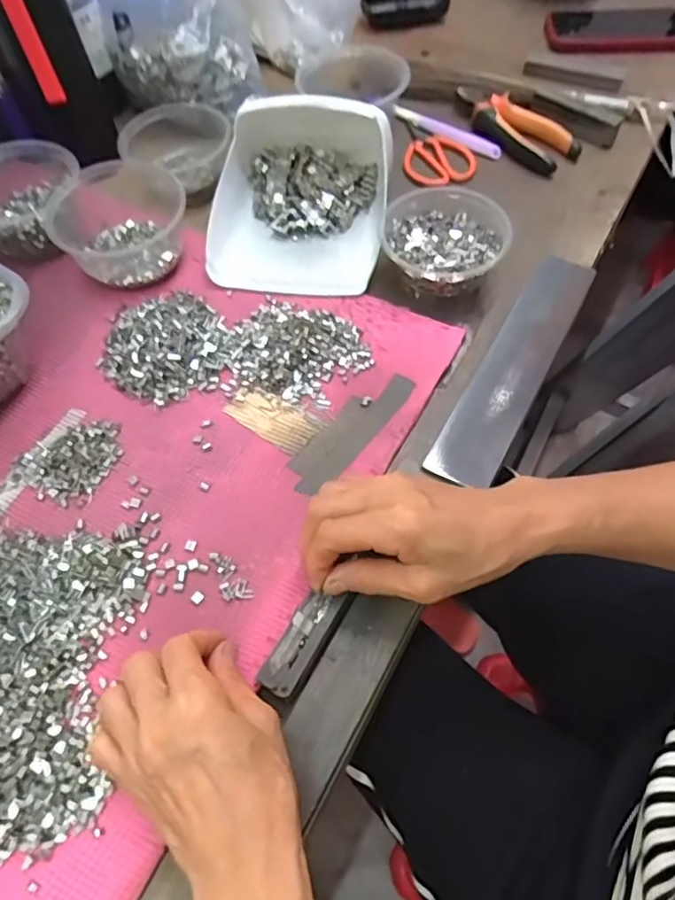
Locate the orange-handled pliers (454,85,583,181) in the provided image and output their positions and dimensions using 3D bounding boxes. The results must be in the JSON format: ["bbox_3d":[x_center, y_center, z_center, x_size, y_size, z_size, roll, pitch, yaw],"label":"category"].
[{"bbox_3d":[0.182,-0.342,0.611,0.063,0.017,0.149,-34,66,-17],"label":"orange-handled pliers"}]

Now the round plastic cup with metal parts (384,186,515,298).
[{"bbox_3d":[0.090,-0.175,0.499,0.104,0.048,0.099,0,61,1],"label":"round plastic cup with metal parts"}]

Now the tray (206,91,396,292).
[{"bbox_3d":[-0.033,-0.235,0.516,0.152,0.077,0.172,5,61,3],"label":"tray"}]

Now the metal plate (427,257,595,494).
[{"bbox_3d":[0.146,-0.075,0.465,0.048,0.008,0.244,27,65,15],"label":"metal plate"}]

